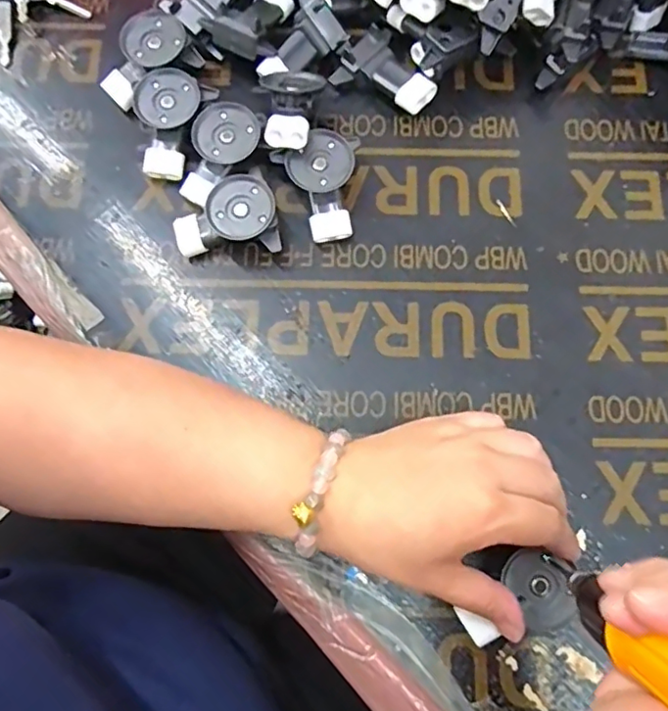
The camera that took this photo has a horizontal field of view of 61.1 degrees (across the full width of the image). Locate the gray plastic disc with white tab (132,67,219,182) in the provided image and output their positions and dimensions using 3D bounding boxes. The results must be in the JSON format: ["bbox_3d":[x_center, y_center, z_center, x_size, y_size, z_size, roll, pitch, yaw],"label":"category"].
[{"bbox_3d":[-0.114,-0.157,0.383,0.046,0.027,0.066,23,79,6],"label":"gray plastic disc with white tab"}]

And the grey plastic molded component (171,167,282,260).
[{"bbox_3d":[-0.070,-0.090,0.367,0.066,0.028,0.048,-4,78,0],"label":"grey plastic molded component"}]

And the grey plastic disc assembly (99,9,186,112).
[{"bbox_3d":[-0.130,-0.204,0.393,0.041,0.028,0.067,42,81,9],"label":"grey plastic disc assembly"}]

